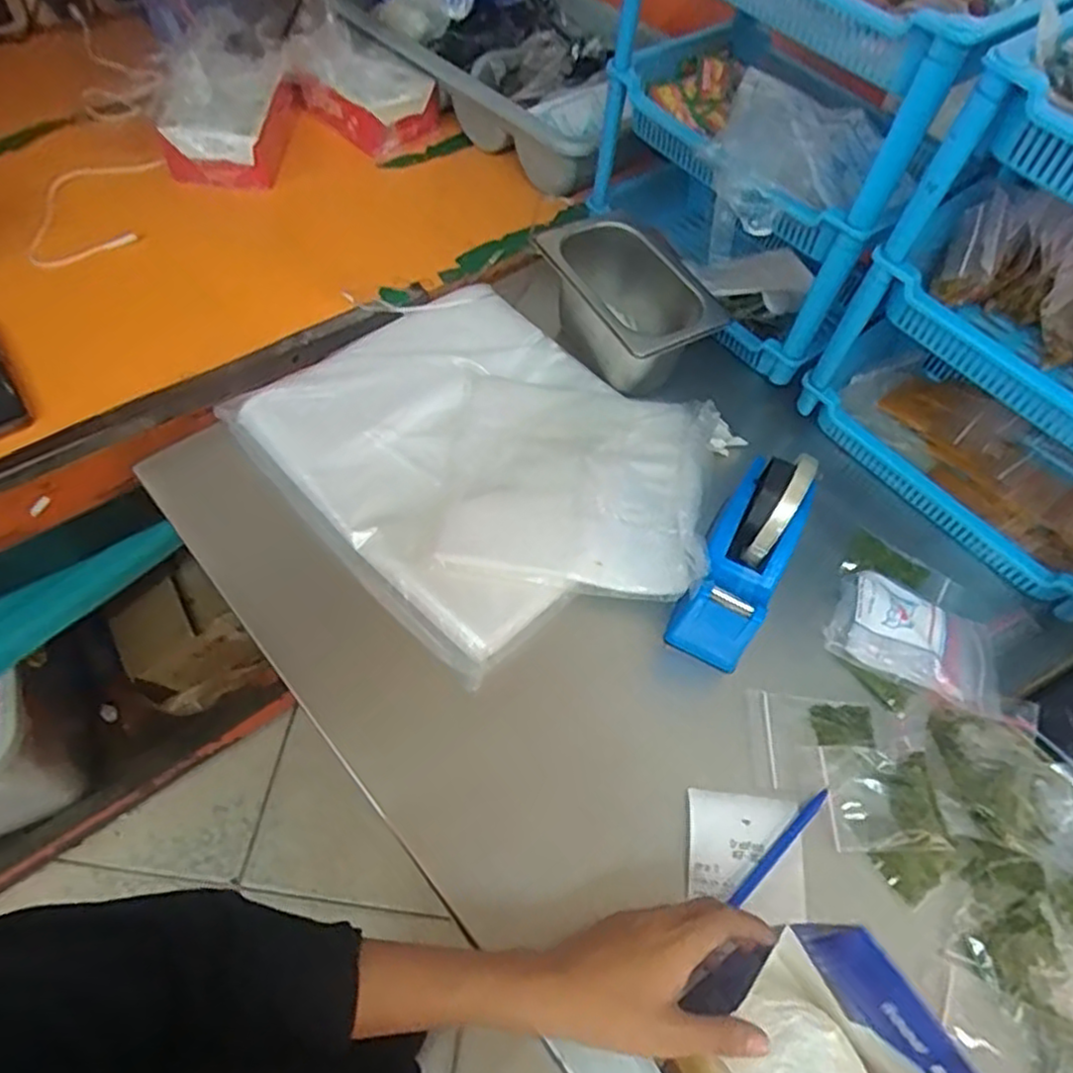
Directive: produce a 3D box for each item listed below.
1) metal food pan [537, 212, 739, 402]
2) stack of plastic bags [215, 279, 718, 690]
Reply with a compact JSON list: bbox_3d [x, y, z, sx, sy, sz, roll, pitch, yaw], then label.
[{"bbox_3d":[0.089,-0.212,0.674,0.119,0.102,0.162,-26,64,-19],"label":"metal food pan"},{"bbox_3d":[-0.025,-0.073,0.592,0.366,0.033,0.313,40,63,18],"label":"stack of plastic bags"}]

